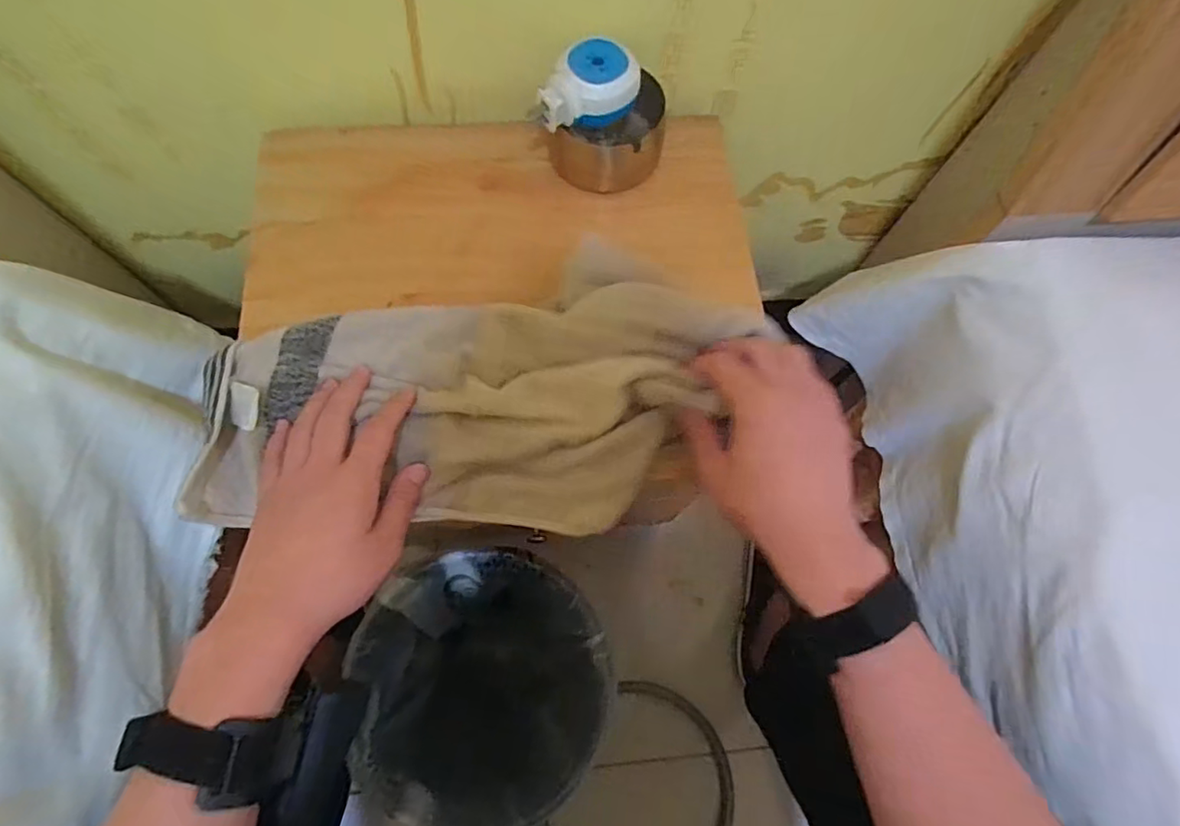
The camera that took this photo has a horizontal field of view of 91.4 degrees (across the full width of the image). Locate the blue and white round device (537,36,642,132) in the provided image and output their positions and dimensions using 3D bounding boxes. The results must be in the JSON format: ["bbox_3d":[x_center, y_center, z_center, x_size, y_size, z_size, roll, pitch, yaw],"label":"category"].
[{"bbox_3d":[0.002,-0.242,0.433,0.056,0.032,0.071,30,72,8],"label":"blue and white round device"}]

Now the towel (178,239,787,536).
[{"bbox_3d":[-0.075,-0.012,0.401,0.364,0.054,0.179,-6,71,1],"label":"towel"}]

